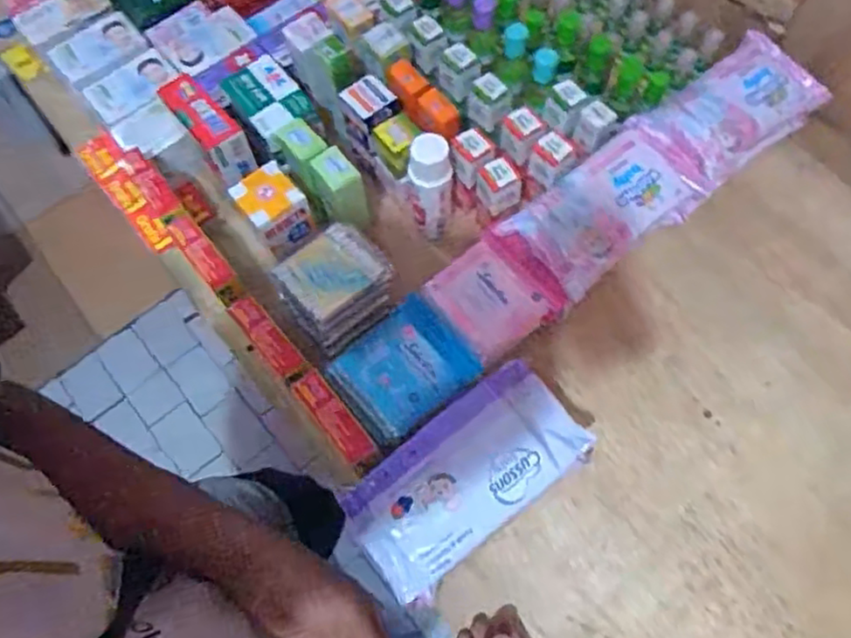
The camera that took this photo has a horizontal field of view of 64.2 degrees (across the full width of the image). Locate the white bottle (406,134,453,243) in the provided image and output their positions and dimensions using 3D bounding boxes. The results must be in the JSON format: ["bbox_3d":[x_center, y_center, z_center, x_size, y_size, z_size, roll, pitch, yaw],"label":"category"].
[{"bbox_3d":[0.004,-0.129,0.653,0.040,0.127,0.039,-1,66,3],"label":"white bottle"}]

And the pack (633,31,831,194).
[{"bbox_3d":[0.313,-0.213,0.701,0.199,0.039,0.102,-37,69,-13],"label":"pack"}]

